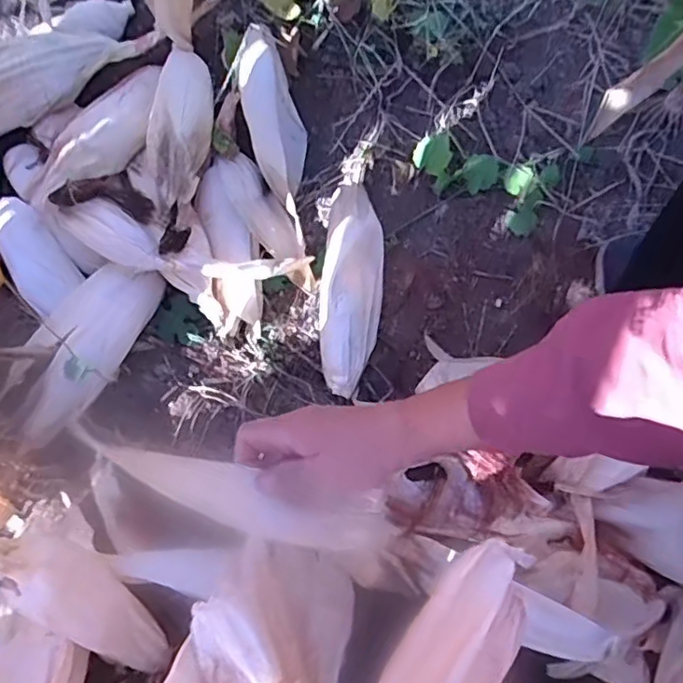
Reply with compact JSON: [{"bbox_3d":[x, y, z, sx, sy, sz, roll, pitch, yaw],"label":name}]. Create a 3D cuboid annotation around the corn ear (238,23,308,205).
[{"bbox_3d":[-0.079,-0.267,0.694,0.067,0.061,0.207,-11,93,-4],"label":"corn ear"}]

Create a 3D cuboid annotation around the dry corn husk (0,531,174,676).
[{"bbox_3d":[-0.216,0.213,0.493,0.048,0.209,0.046,-41,36,-13],"label":"dry corn husk"}]

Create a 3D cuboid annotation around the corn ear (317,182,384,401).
[{"bbox_3d":[0.011,-0.062,0.680,0.073,0.063,0.242,3,86,2],"label":"corn ear"}]

